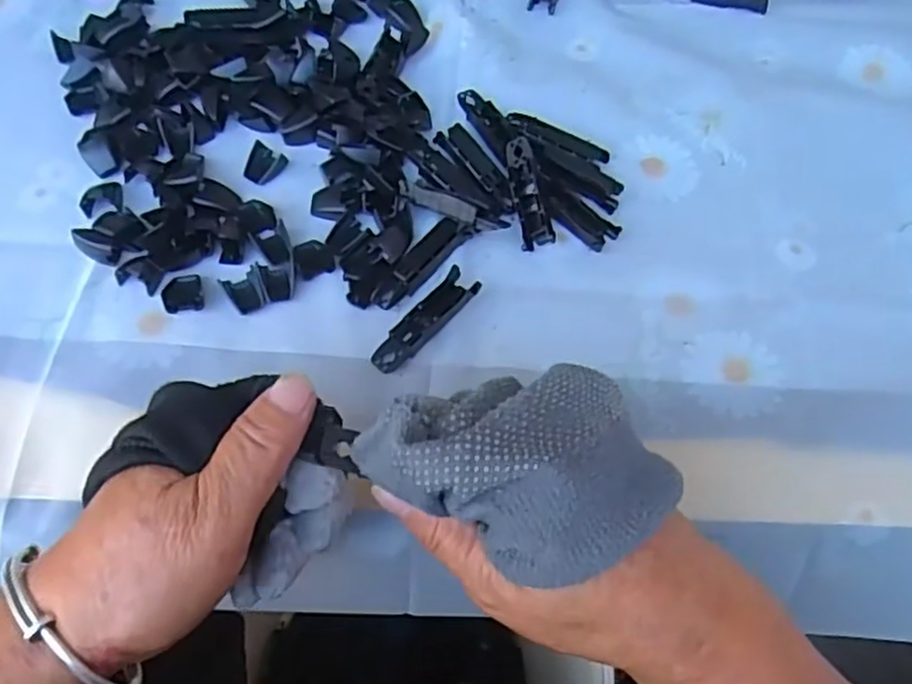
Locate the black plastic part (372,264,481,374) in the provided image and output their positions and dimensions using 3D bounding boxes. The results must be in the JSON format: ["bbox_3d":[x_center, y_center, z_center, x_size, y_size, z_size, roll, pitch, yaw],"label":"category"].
[{"bbox_3d":[-0.016,-0.010,0.358,0.018,0.011,0.064,39,67,17],"label":"black plastic part"}]

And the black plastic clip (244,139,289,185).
[{"bbox_3d":[-0.110,-0.101,0.408,0.022,0.006,0.023,26,64,11],"label":"black plastic clip"}]

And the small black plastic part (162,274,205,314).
[{"bbox_3d":[-0.138,-0.025,0.363,0.019,0.004,0.022,-13,63,-9],"label":"small black plastic part"}]

